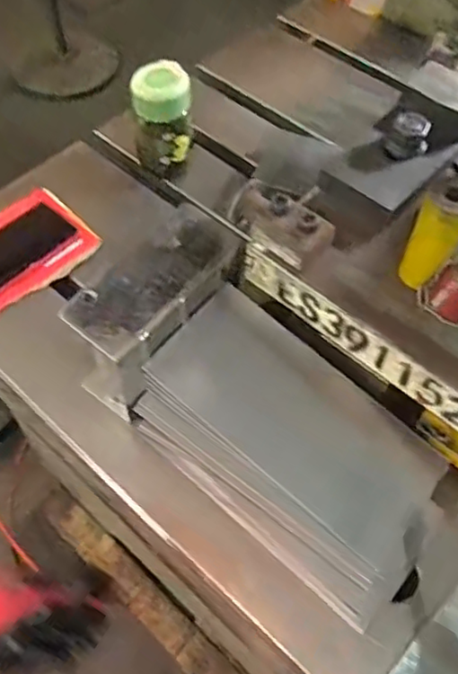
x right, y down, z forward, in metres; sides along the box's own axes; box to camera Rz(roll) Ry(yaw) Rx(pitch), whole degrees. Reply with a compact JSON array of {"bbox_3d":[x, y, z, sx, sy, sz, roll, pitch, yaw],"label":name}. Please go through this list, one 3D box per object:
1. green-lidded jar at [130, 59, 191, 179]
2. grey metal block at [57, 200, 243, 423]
[{"bbox_3d":[-0.079,-0.255,0.748,0.064,0.131,0.069,1,57,-1],"label":"green-lidded jar"},{"bbox_3d":[-0.068,-0.016,0.593,0.071,0.138,0.170,35,63,19],"label":"grey metal block"}]

